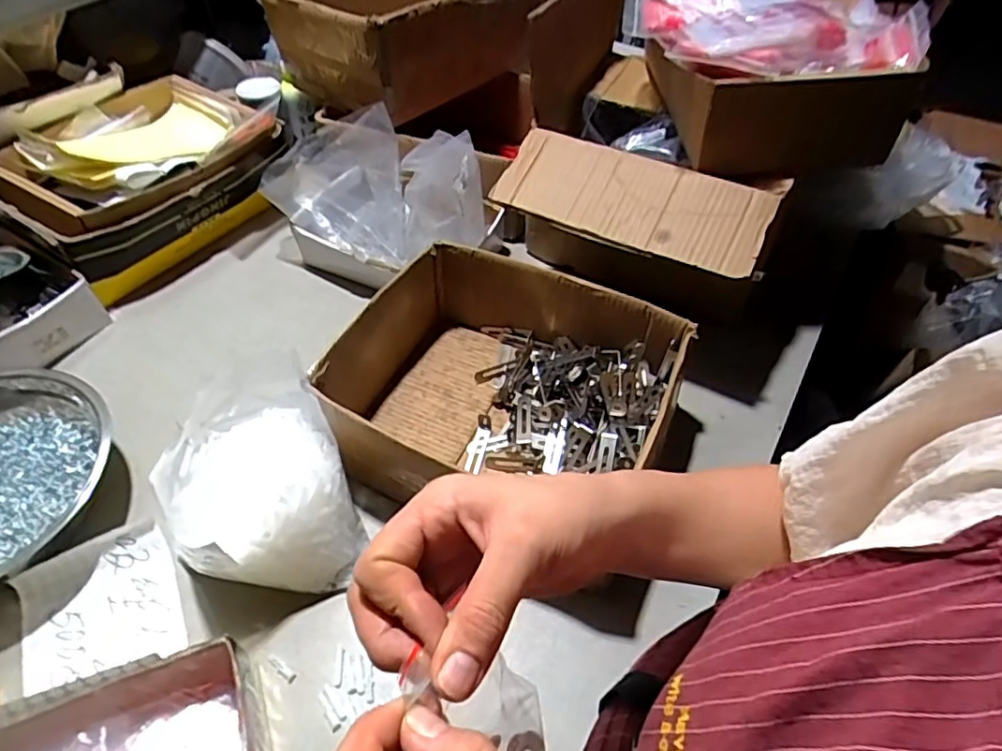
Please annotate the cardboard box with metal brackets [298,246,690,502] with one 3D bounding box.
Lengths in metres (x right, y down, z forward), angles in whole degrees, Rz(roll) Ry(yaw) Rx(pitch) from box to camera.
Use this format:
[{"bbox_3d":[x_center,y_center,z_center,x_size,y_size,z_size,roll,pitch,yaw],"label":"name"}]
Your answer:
[{"bbox_3d":[0.000,0.018,0.636,0.323,0.116,0.272,17,52,13],"label":"cardboard box with metal brackets"}]

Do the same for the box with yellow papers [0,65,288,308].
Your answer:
[{"bbox_3d":[-0.497,-0.284,0.854,0.253,0.128,0.342,35,58,25],"label":"box with yellow papers"}]

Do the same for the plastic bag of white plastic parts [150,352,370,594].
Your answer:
[{"bbox_3d":[-0.222,0.106,0.561,0.159,0.113,0.197,-25,55,-21],"label":"plastic bag of white plastic parts"}]

